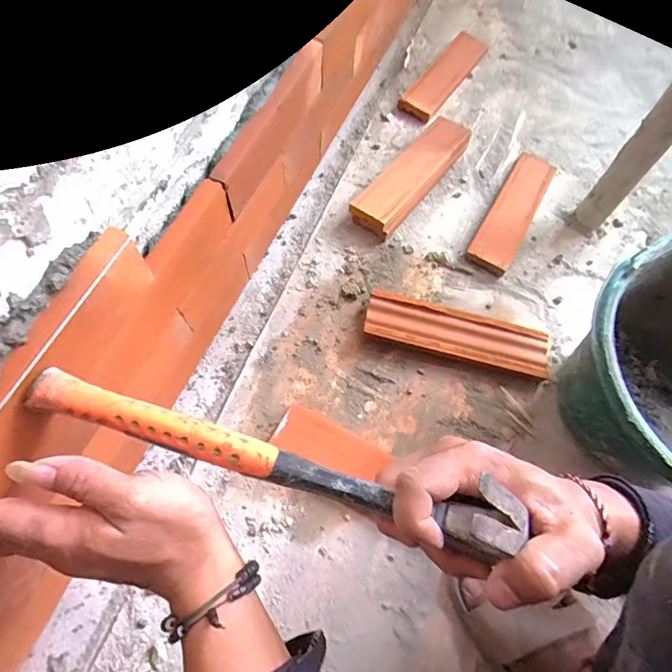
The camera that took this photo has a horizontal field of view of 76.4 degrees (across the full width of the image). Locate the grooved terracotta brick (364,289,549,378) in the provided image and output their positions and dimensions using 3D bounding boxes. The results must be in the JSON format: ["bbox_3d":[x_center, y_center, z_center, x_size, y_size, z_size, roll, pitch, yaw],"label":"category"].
[{"bbox_3d":[0.150,0.002,0.535,0.226,0.030,0.064,15,67,4],"label":"grooved terracotta brick"}]

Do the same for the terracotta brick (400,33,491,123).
[{"bbox_3d":[0.182,-0.441,0.727,0.066,0.029,0.212,34,70,11],"label":"terracotta brick"}]

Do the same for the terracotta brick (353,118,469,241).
[{"bbox_3d":[0.108,-0.231,0.621,0.071,0.043,0.222,38,71,13],"label":"terracotta brick"}]

